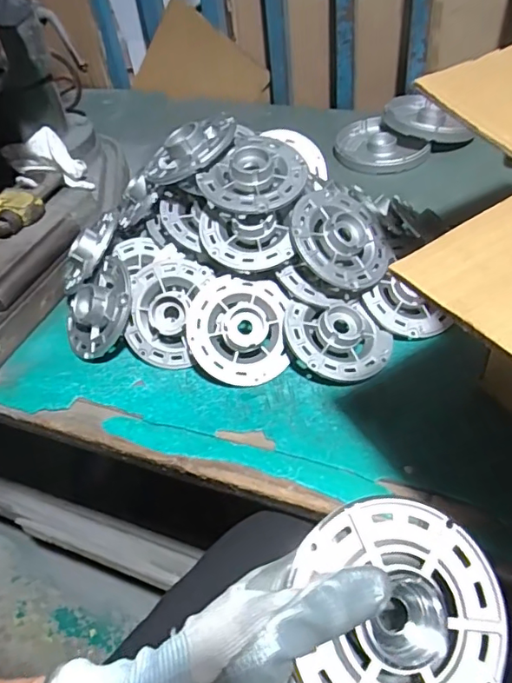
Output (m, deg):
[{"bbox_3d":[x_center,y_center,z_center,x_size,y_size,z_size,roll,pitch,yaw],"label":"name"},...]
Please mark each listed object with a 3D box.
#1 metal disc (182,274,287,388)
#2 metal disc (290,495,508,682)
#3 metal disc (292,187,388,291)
[{"bbox_3d":[-0.018,-0.010,0.530,0.095,0.023,0.105,-4,81,-11],"label":"metal disc"},{"bbox_3d":[0.072,0.133,0.261,0.100,0.013,0.107,3,70,-9],"label":"metal disc"},{"bbox_3d":[0.087,-0.108,0.544,0.112,0.024,0.115,10,64,-22],"label":"metal disc"}]

